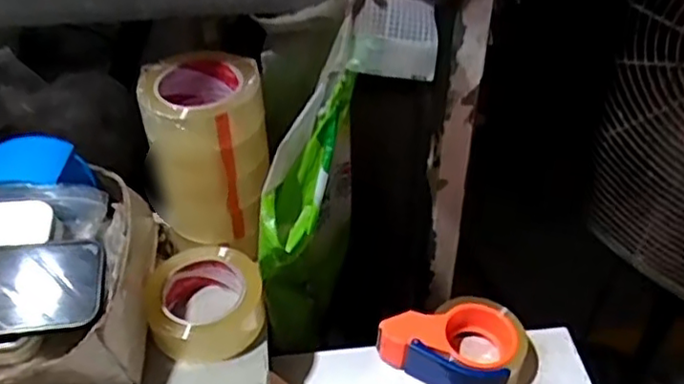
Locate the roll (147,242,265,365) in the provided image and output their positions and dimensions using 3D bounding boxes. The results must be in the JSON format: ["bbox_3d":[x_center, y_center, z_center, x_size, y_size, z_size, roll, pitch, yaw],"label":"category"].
[{"bbox_3d":[-0.135,0.109,0.663,0.110,0.059,0.114,0,42,0],"label":"roll"}]

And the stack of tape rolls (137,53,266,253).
[{"bbox_3d":[-0.133,-0.041,0.677,0.111,0.163,0.112,-3,42,-3],"label":"stack of tape rolls"}]

